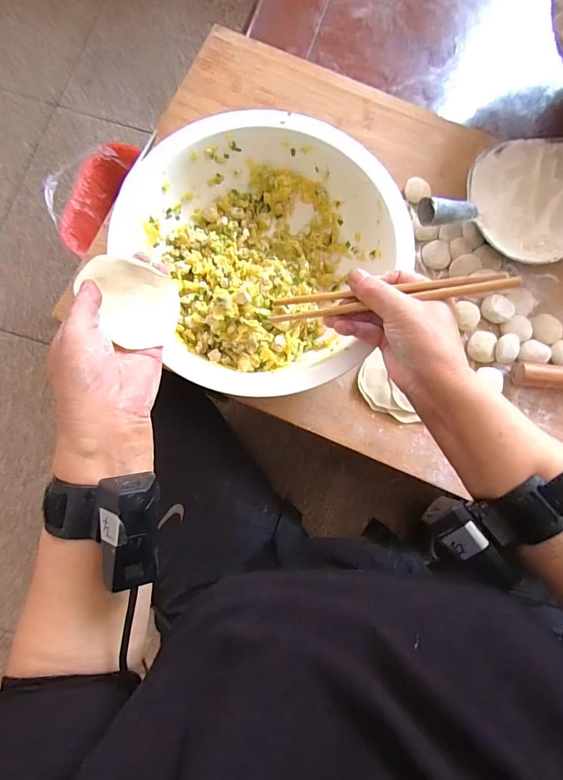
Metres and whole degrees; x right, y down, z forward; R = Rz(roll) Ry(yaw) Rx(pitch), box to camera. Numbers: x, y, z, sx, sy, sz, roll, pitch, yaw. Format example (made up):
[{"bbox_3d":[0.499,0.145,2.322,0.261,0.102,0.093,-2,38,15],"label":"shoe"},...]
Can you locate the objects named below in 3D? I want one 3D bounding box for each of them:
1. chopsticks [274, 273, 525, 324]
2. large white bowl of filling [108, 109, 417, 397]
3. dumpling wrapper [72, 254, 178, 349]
[{"bbox_3d":[0.083,-0.078,0.319,0.193,0.007,0.021,-4,81,22],"label":"chopsticks"},{"bbox_3d":[-0.013,-0.134,0.415,0.256,0.111,0.269,0,82,-2],"label":"large white bowl of filling"},{"bbox_3d":[-0.124,-0.071,0.320,0.075,0.005,0.070,3,112,-21],"label":"dumpling wrapper"}]

